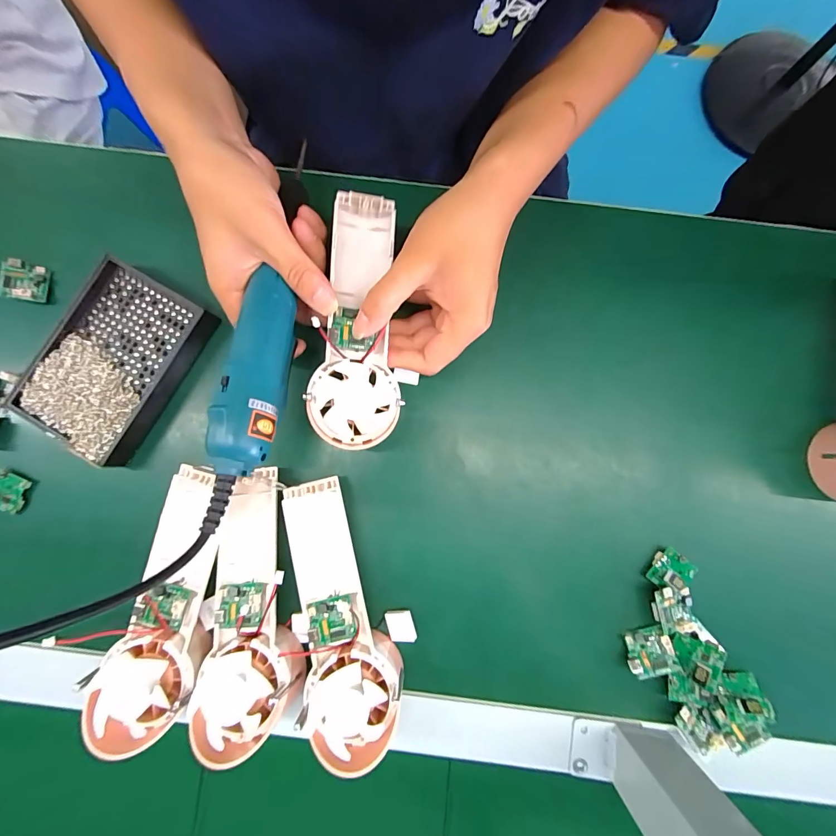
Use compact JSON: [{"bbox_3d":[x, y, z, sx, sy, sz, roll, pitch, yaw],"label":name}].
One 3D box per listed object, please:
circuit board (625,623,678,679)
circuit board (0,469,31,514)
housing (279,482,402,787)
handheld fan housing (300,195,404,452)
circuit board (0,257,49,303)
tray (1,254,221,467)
[{"bbox_3d":[0.167,0.170,0.276,0.032,0.007,0.029,-18,63,5],"label":"circuit board"},{"bbox_3d":[-0.317,0.055,0.289,0.032,0.014,0.029,26,86,-7],"label":"circuit board"},{"bbox_3d":[-0.054,0.132,0.267,0.065,0.046,0.175,-9,85,-1],"label":"housing"},{"bbox_3d":[-0.042,-0.069,0.269,0.059,0.017,0.175,3,87,0],"label":"handheld fan housing"},{"bbox_3d":[-0.313,-0.110,0.302,0.028,0.009,0.033,6,75,-29],"label":"circuit board"},{"bbox_3d":[-0.232,-0.042,0.297,0.089,0.033,0.136,30,86,3],"label":"tray"}]

